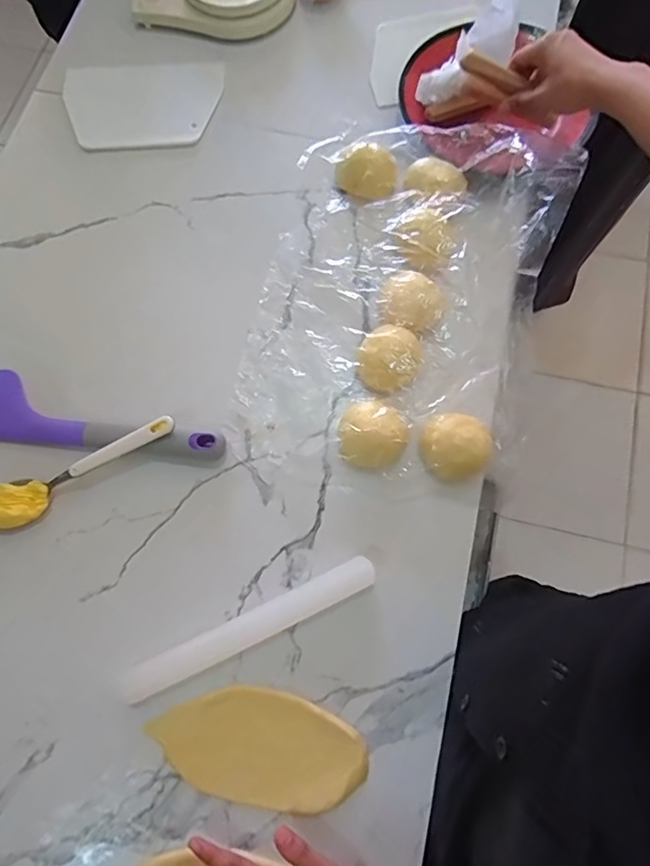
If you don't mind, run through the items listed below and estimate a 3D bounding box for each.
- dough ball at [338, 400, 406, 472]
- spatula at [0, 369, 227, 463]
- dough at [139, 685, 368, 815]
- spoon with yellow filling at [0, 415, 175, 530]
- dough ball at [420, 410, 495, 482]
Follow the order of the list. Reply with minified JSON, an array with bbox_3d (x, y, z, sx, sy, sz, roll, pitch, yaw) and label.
[{"bbox_3d":[0.043,0.004,0.485,0.059,0.039,0.057,0,74,1],"label":"dough ball"},{"bbox_3d":[-0.255,-0.022,0.503,0.322,0.024,0.066,6,74,3],"label":"spatula"},{"bbox_3d":[-0.053,0.254,0.430,0.169,0.007,0.080,6,74,3],"label":"dough"},{"bbox_3d":[-0.225,0.030,0.482,0.185,0.022,0.040,-31,76,-8],"label":"spoon with yellow filling"},{"bbox_3d":[0.117,0.012,0.483,0.063,0.034,0.058,0,74,1],"label":"dough ball"}]

